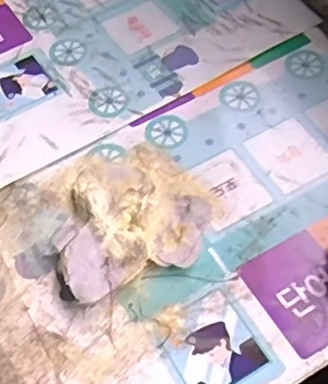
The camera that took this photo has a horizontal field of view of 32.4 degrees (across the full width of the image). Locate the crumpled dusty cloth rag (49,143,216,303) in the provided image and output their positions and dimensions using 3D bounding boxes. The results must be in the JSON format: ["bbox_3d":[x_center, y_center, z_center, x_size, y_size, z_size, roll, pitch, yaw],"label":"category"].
[{"bbox_3d":[-0.029,0.014,0.464,0.127,0.021,0.124,-22,60,-9],"label":"crumpled dusty cloth rag"}]

